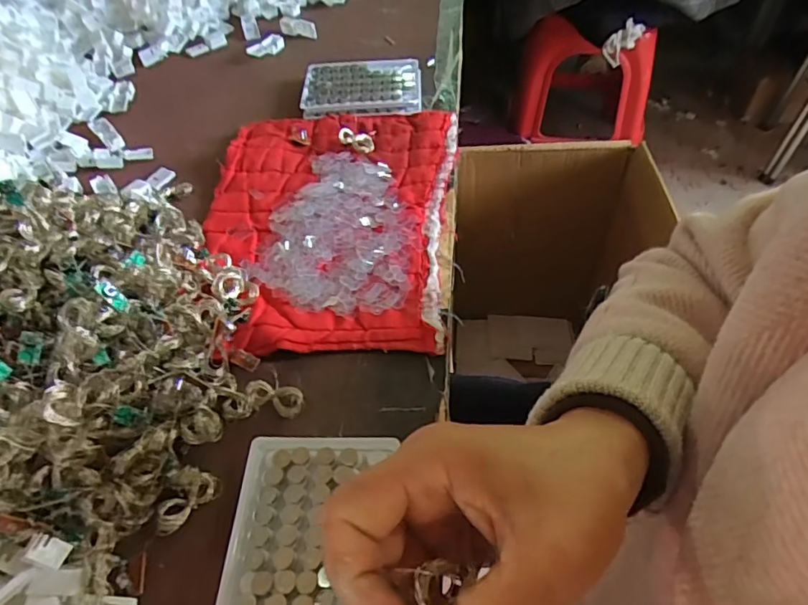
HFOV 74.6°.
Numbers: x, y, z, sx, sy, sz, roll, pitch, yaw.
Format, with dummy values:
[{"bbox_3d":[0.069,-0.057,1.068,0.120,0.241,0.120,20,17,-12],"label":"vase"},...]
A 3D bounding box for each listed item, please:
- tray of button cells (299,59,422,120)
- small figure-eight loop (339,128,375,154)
[{"bbox_3d":[-0.048,-0.245,0.602,0.132,0.010,0.099,-1,52,3],"label":"tray of button cells"},{"bbox_3d":[-0.048,-0.164,0.537,0.037,0.014,0.020,20,50,-18],"label":"small figure-eight loop"}]

